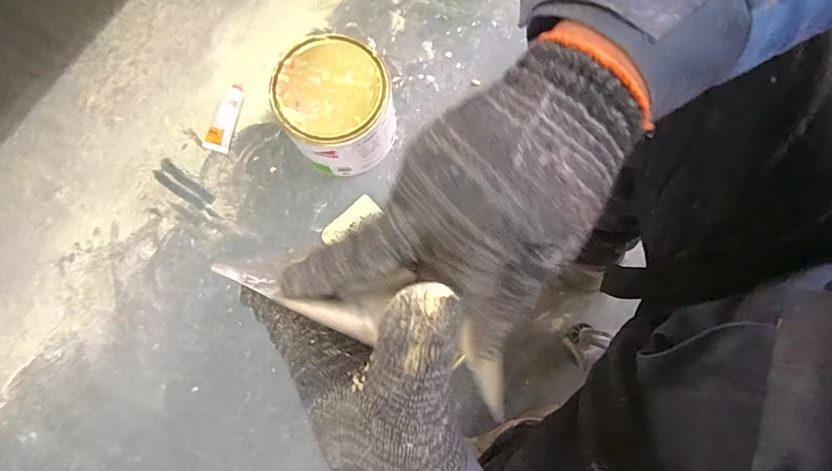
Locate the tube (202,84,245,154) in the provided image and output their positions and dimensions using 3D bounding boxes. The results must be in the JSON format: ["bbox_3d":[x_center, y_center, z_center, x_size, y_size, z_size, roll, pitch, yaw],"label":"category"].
[{"bbox_3d":[-0.309,-0.191,0.715,0.040,0.020,0.109,18,80,4],"label":"tube"}]

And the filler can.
[{"bbox_3d":[-0.115,-0.186,0.660,0.155,0.138,0.156,0,80,0],"label":"filler can"}]

